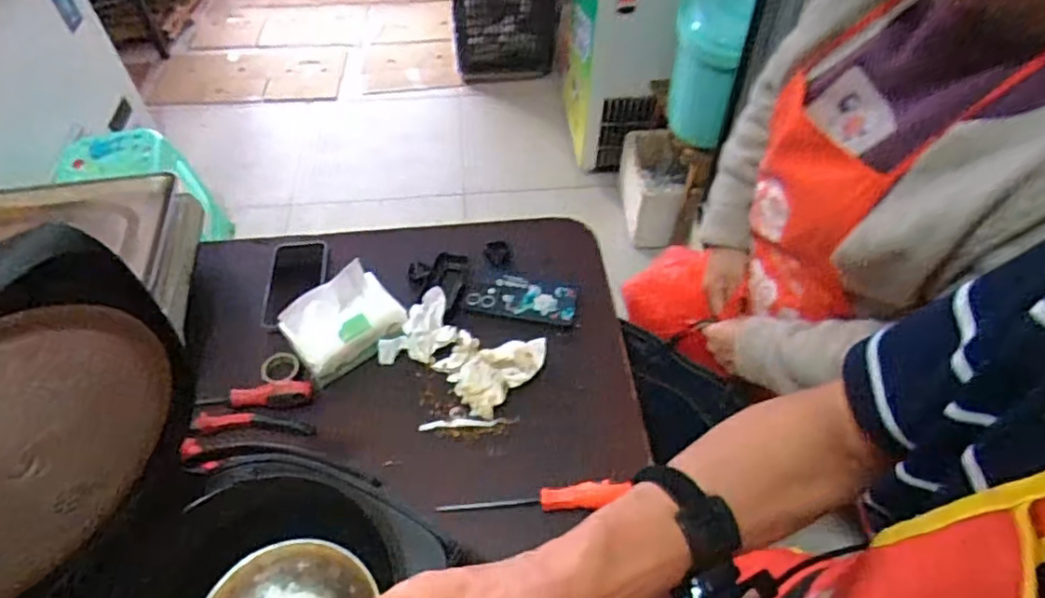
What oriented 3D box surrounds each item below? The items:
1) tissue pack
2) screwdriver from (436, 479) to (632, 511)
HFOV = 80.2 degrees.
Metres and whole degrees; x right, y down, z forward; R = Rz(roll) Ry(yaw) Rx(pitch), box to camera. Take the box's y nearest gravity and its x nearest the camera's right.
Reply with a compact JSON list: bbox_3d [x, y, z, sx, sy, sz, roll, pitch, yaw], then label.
[{"bbox_3d":[-0.232,0.030,0.808,0.143,0.083,0.083,-35,60,-26],"label":"tissue pack"},{"bbox_3d":[0.012,0.228,0.703,0.208,0.026,0.025,-9,51,7],"label":"screwdriver"}]

